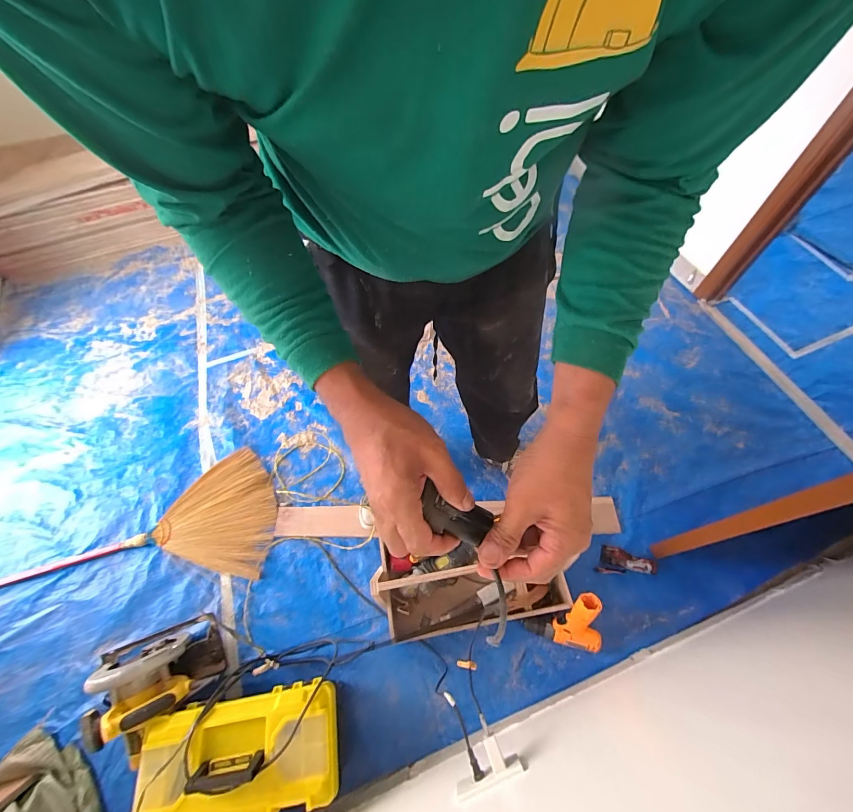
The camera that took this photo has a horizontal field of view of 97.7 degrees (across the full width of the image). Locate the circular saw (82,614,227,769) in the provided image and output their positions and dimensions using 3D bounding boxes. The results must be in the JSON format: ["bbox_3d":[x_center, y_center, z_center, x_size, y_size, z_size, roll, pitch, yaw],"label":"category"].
[{"bbox_3d":[-0.658,0.665,0.890,0.281,0.185,0.253,-24,62,-11],"label":"circular saw"}]

